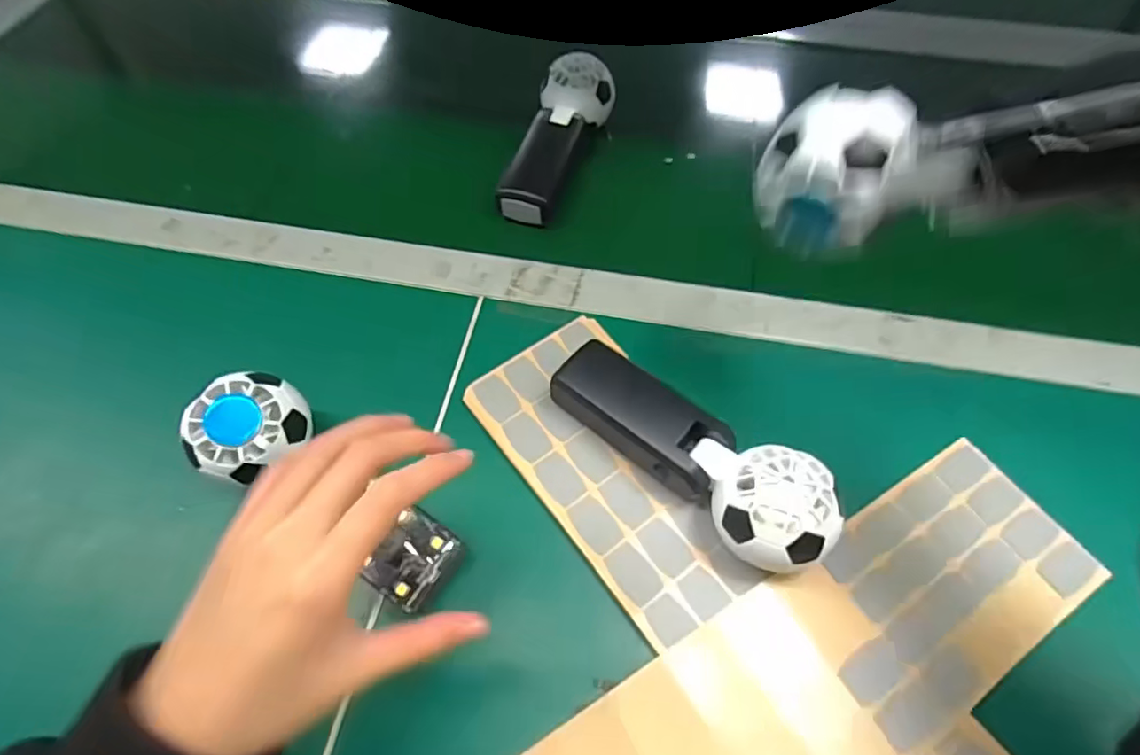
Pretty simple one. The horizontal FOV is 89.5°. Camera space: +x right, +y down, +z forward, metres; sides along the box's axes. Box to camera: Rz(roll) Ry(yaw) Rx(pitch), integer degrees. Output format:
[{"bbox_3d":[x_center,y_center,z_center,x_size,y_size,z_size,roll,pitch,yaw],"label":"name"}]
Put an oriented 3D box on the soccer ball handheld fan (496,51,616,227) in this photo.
[{"bbox_3d":[-0.015,-0.199,0.476,0.055,0.057,0.154,20,61,11],"label":"soccer ball handheld fan"}]

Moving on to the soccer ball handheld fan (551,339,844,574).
[{"bbox_3d":[0.063,0.039,0.319,0.168,0.062,0.052,40,66,21],"label":"soccer ball handheld fan"}]

